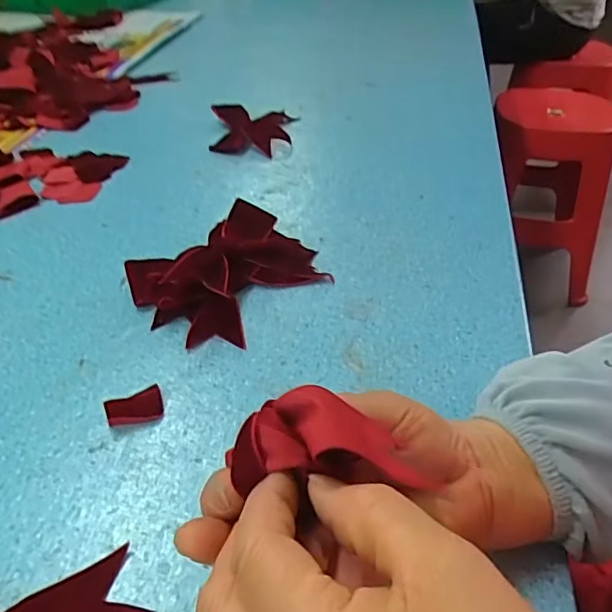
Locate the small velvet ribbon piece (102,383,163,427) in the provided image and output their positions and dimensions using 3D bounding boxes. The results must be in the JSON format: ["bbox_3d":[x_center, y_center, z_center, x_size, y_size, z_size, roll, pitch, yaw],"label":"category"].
[{"bbox_3d":[-0.107,0.062,0.353,0.034,0.004,0.027,-12,41,-16],"label":"small velvet ribbon piece"}]

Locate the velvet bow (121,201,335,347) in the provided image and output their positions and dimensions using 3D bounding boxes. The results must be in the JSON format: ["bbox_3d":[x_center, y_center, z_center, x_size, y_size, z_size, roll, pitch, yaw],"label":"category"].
[{"bbox_3d":[-0.054,-0.034,0.436,0.147,0.044,0.110,-28,47,-31],"label":"velvet bow"}]

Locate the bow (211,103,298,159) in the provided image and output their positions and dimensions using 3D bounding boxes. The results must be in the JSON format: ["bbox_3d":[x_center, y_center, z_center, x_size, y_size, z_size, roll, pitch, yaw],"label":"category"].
[{"bbox_3d":[-0.064,-0.214,0.672,0.096,0.020,0.135,1,39,0],"label":"bow"}]

